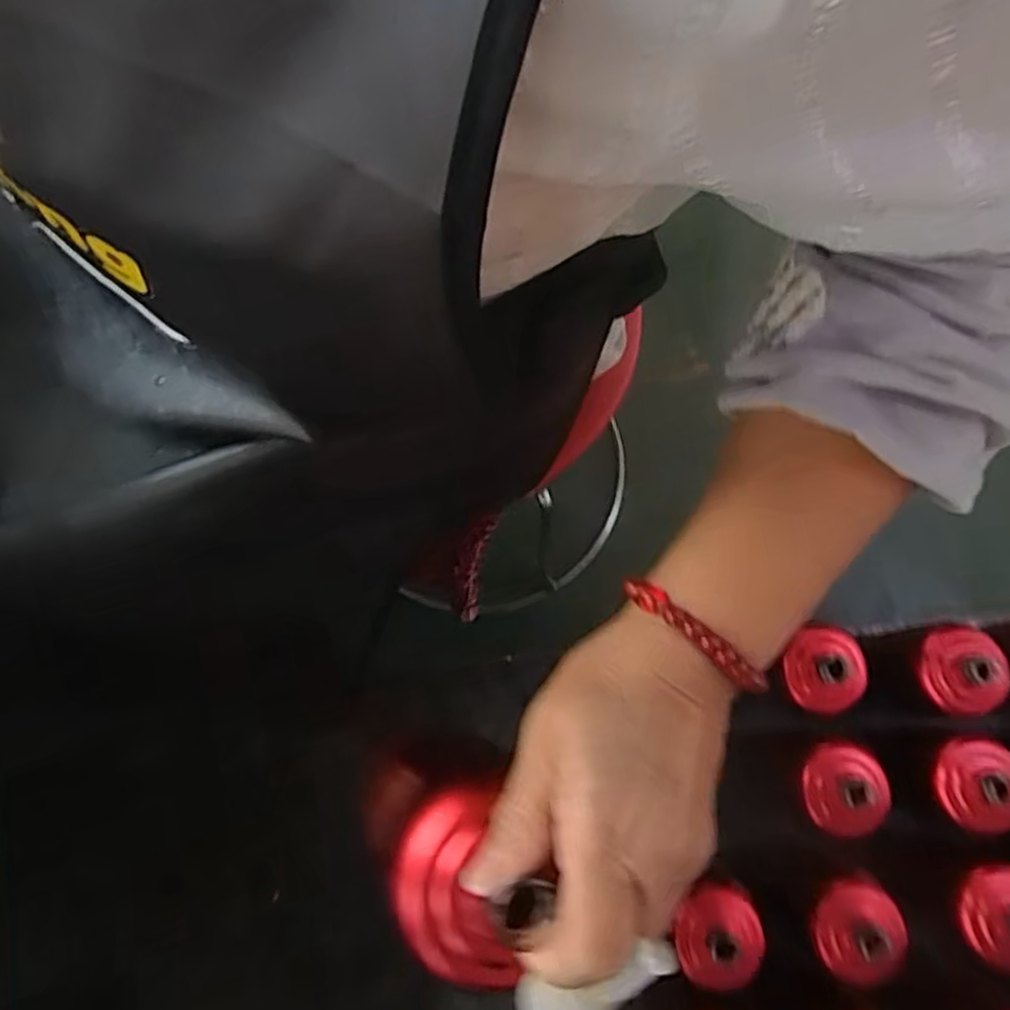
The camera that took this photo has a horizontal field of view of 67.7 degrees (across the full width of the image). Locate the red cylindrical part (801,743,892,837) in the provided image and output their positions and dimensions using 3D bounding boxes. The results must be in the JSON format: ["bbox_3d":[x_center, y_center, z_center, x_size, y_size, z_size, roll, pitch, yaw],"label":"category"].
[{"bbox_3d":[0.286,0.237,0.622,0.064,0.045,0.073,23,79,6],"label":"red cylindrical part"}]

